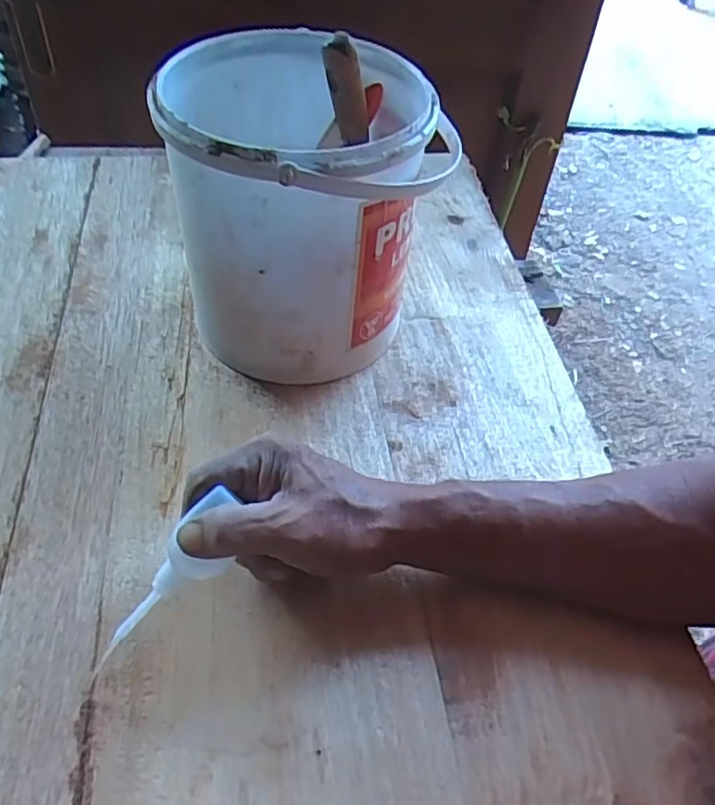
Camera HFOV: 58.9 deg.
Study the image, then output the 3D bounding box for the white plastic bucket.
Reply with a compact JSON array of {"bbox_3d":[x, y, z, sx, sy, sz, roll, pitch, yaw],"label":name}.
[{"bbox_3d":[-0.041,-0.141,0.475,0.167,0.194,0.183,-3,50,-7],"label":"white plastic bucket"}]

